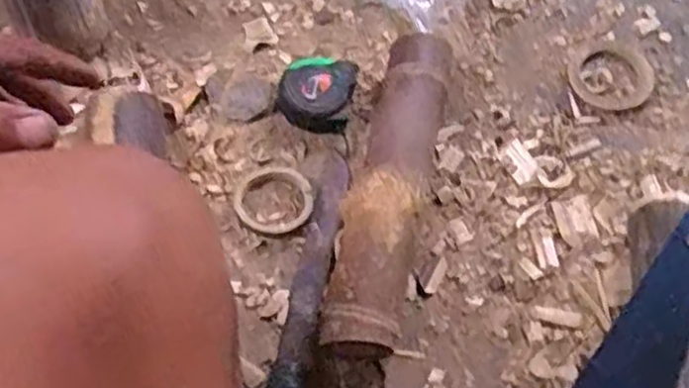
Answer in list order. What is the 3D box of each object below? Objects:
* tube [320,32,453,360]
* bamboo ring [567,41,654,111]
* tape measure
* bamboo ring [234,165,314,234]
[{"bbox_3d":[0.045,-0.010,0.724,0.075,0.069,0.348,13,65,4],"label":"tube"},{"bbox_3d":[0.302,-0.139,0.820,0.091,0.021,0.094,1,65,-2],"label":"bamboo ring"},{"bbox_3d":[-0.033,-0.111,0.790,0.084,0.042,0.081,14,65,5],"label":"tape measure"},{"bbox_3d":[-0.072,0.006,0.748,0.078,0.006,0.076,1,65,-2],"label":"bamboo ring"}]

